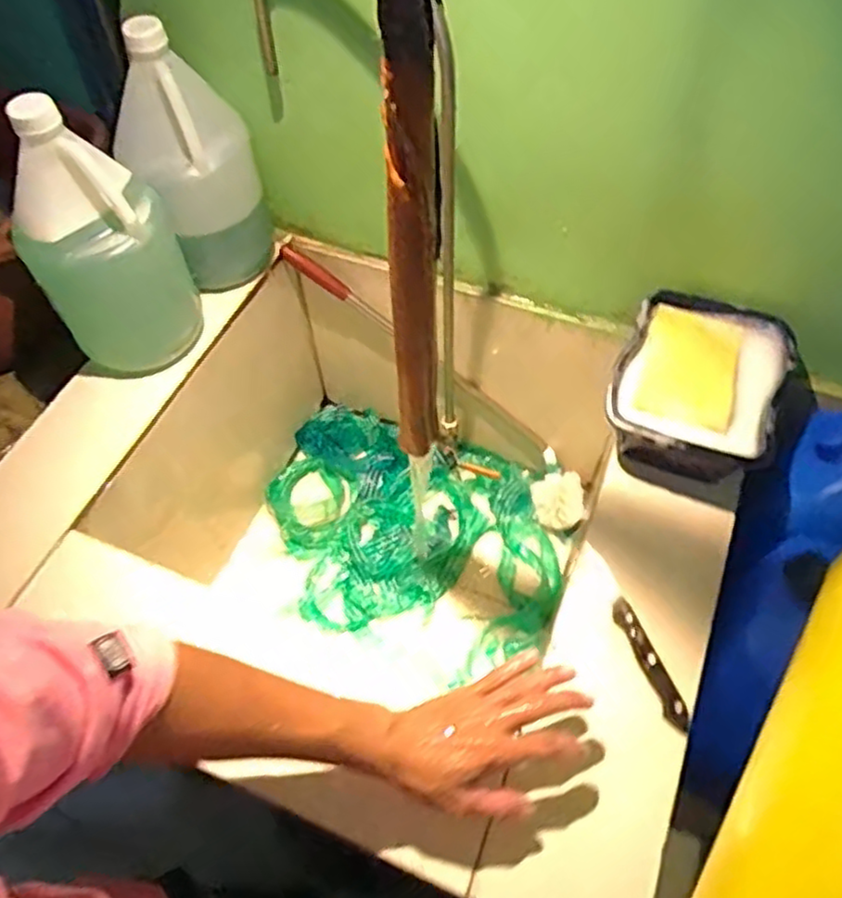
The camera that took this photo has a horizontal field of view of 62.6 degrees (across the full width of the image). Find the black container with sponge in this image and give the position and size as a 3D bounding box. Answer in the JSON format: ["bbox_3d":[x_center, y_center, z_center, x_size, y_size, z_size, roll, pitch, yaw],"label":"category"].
[{"bbox_3d":[0.285,-0.062,0.733,0.162,0.071,0.206,24,61,16],"label":"black container with sponge"}]

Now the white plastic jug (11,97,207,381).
[{"bbox_3d":[-0.350,-0.228,0.742,0.146,0.275,0.148,-34,63,-19],"label":"white plastic jug"}]

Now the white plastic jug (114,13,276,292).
[{"bbox_3d":[-0.256,-0.331,0.801,0.122,0.272,0.129,-21,59,-11],"label":"white plastic jug"}]

